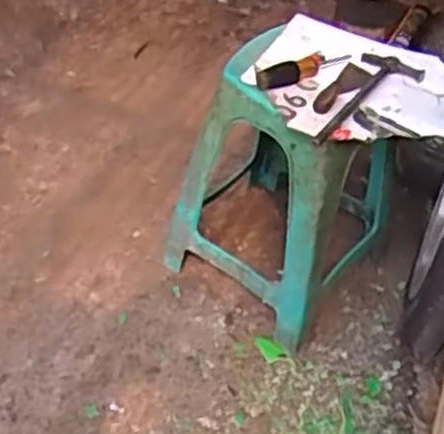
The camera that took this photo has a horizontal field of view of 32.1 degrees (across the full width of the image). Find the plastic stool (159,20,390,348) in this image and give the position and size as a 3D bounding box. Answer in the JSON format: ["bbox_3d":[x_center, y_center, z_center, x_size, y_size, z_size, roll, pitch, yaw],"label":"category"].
[{"bbox_3d":[0.134,-0.078,1.417,0.300,0.473,0.341,31,49,24],"label":"plastic stool"}]

